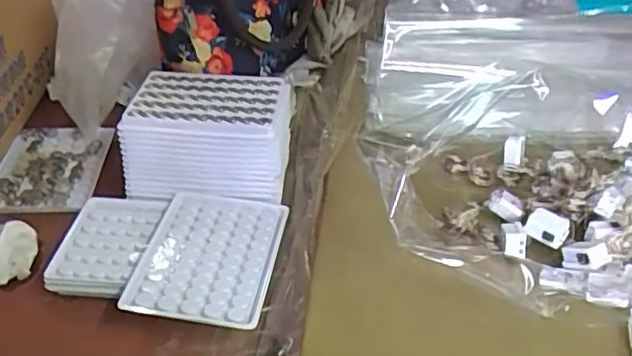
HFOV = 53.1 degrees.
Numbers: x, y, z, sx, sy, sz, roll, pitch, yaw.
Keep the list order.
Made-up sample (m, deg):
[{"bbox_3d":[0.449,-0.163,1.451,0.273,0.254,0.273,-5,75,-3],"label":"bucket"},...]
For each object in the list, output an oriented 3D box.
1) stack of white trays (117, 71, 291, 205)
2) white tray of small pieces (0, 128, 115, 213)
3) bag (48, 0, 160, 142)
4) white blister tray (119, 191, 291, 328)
[{"bbox_3d":[-0.090,-0.035,0.543,0.133,0.068,0.102,4,37,3],"label":"stack of white trays"},{"bbox_3d":[-0.243,-0.010,0.577,0.090,0.015,0.118,0,36,-3],"label":"white tray of small pieces"},{"bbox_3d":[-0.201,-0.142,0.592,0.107,0.184,0.082,-10,37,-16],"label":"bag"},{"bbox_3d":[-0.079,0.057,0.462,0.094,0.012,0.121,5,36,7],"label":"white blister tray"}]

